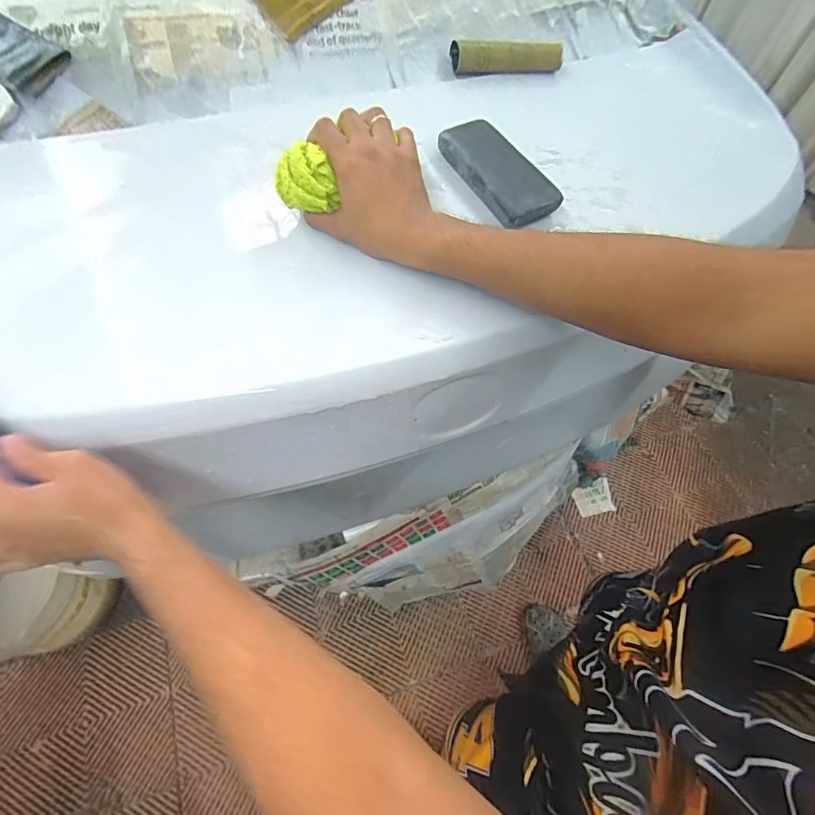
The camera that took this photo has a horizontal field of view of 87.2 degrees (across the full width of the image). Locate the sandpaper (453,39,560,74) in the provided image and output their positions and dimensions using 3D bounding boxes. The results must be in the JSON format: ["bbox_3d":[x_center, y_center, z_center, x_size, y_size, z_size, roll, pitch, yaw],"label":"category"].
[{"bbox_3d":[0.132,-0.449,0.547,0.151,0.038,0.025,-6,62,-6],"label":"sandpaper"}]

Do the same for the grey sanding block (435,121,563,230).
[{"bbox_3d":[0.098,-0.253,0.456,0.063,0.027,0.143,-26,66,-16],"label":"grey sanding block"}]

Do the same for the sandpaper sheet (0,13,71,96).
[{"bbox_3d":[-0.424,-0.376,0.448,0.108,0.004,0.068,30,82,-6],"label":"sandpaper sheet"}]

